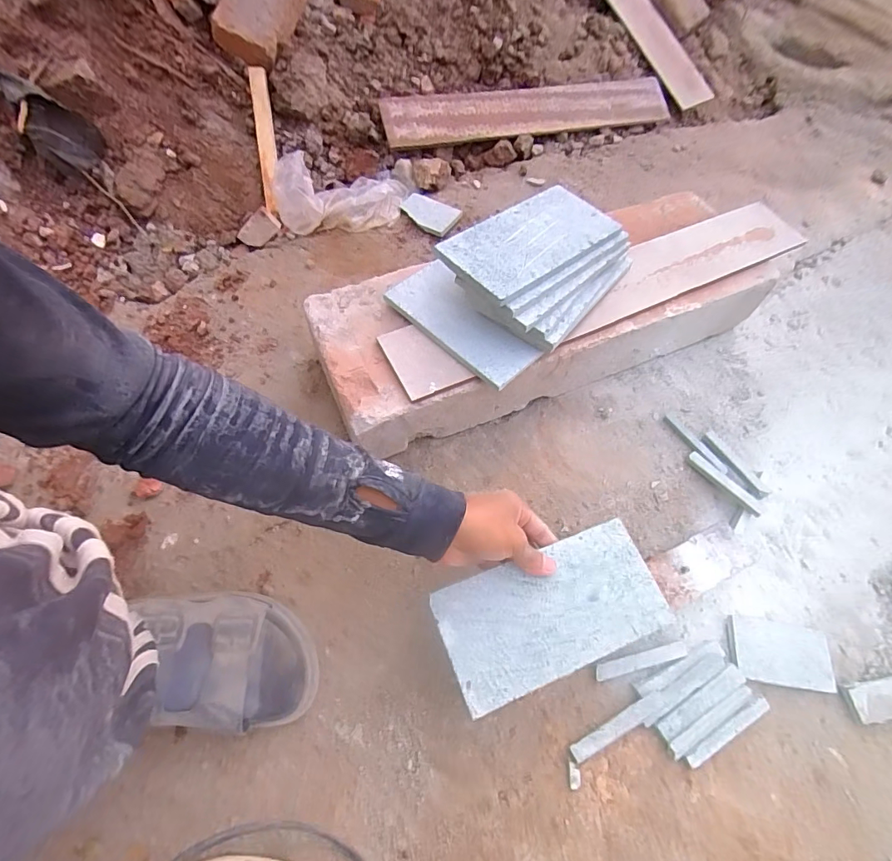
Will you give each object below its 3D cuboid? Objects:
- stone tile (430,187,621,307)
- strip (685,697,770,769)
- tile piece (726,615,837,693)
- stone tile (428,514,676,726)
[{"bbox_3d":[0.092,-0.211,0.508,0.194,0.009,0.103,-36,65,-22],"label":"stone tile"},{"bbox_3d":[0.265,0.281,0.436,0.099,0.005,0.016,-25,82,-15],"label":"strip"},{"bbox_3d":[0.343,0.230,0.476,0.106,0.015,0.058,11,60,2],"label":"tile piece"},{"bbox_3d":[0.094,0.156,0.406,0.194,0.007,0.099,-17,63,-14],"label":"stone tile"}]

